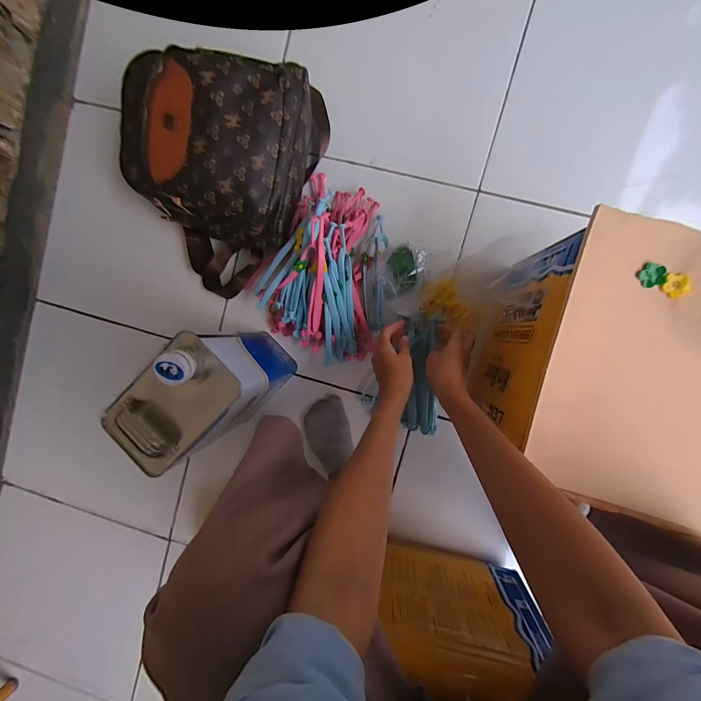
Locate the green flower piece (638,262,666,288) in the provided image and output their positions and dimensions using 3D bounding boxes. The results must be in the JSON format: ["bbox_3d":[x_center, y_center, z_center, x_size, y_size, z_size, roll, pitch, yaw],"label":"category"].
[{"bbox_3d":[0.291,-0.073,0.310,0.021,0.005,0.022,0,93,6],"label":"green flower piece"}]

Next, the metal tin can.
[{"bbox_3d":[-0.202,0.058,0.489,0.110,0.265,0.166,45,96,3],"label":"metal tin can"}]

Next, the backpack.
[{"bbox_3d":[-0.214,-0.290,0.516,0.265,0.156,0.372,20,95,5],"label":"backpack"}]

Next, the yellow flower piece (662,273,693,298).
[{"bbox_3d":[0.312,-0.063,0.307,0.021,0.006,0.023,0,93,6],"label":"yellow flower piece"}]

